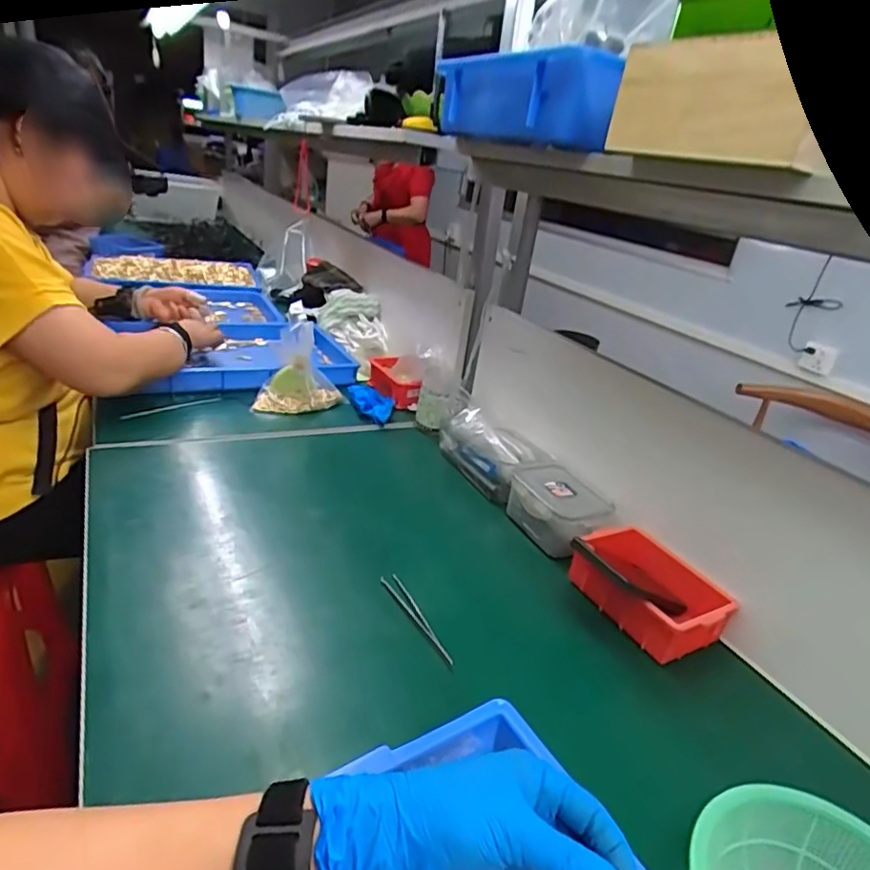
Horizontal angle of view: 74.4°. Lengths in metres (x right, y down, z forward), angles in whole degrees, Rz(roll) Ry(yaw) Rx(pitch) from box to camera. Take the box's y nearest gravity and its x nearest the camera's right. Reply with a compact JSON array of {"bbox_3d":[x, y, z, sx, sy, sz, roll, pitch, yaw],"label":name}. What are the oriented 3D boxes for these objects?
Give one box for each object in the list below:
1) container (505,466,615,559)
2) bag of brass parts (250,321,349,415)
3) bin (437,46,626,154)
[{"bbox_3d":[0.156,0.096,0.729,0.091,0.063,0.128,-10,31,-35],"label":"container"},{"bbox_3d":[-0.235,-0.110,0.977,0.153,0.128,0.096,-3,28,-25],"label":"bag of brass parts"},{"bbox_3d":[0.087,-0.353,0.607,0.072,0.076,0.249,-5,29,-24],"label":"bin"}]

